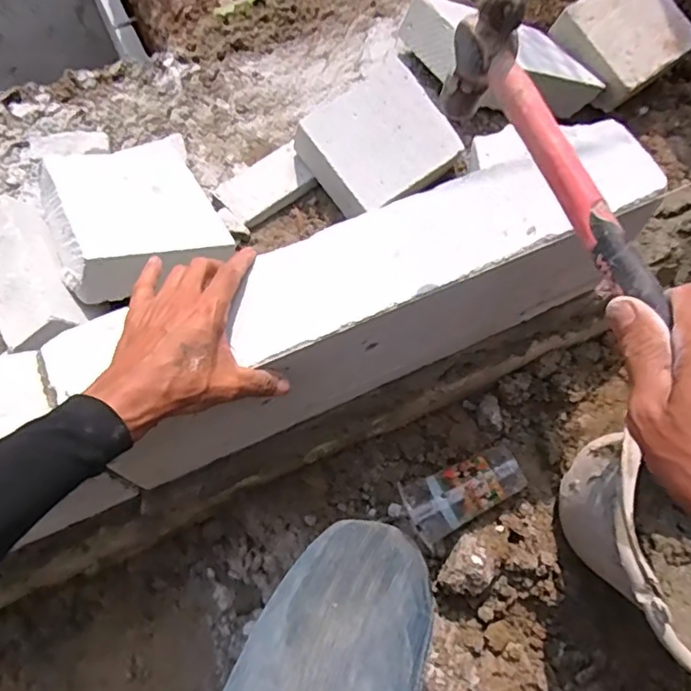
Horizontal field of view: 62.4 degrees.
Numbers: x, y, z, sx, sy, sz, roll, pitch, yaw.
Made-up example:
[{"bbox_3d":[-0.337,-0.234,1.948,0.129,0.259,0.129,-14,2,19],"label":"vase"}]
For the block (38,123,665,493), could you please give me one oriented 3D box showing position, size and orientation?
[{"bbox_3d":[0.028,-0.035,0.570,0.491,0.180,0.099,-22,66,-10],"label":"block"}]

